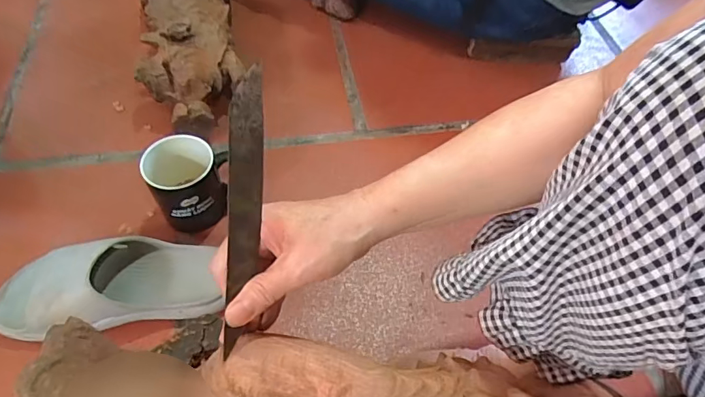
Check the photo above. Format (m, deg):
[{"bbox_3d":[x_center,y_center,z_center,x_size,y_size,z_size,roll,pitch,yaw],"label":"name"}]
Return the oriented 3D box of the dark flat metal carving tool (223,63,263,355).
[{"bbox_3d":[-0.069,0.013,0.293,0.024,0.183,0.005,-6,19,-41],"label":"dark flat metal carving tool"}]

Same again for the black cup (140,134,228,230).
[{"bbox_3d":[-0.196,-0.014,0.551,0.084,0.095,0.076,-14,59,-12],"label":"black cup"}]

